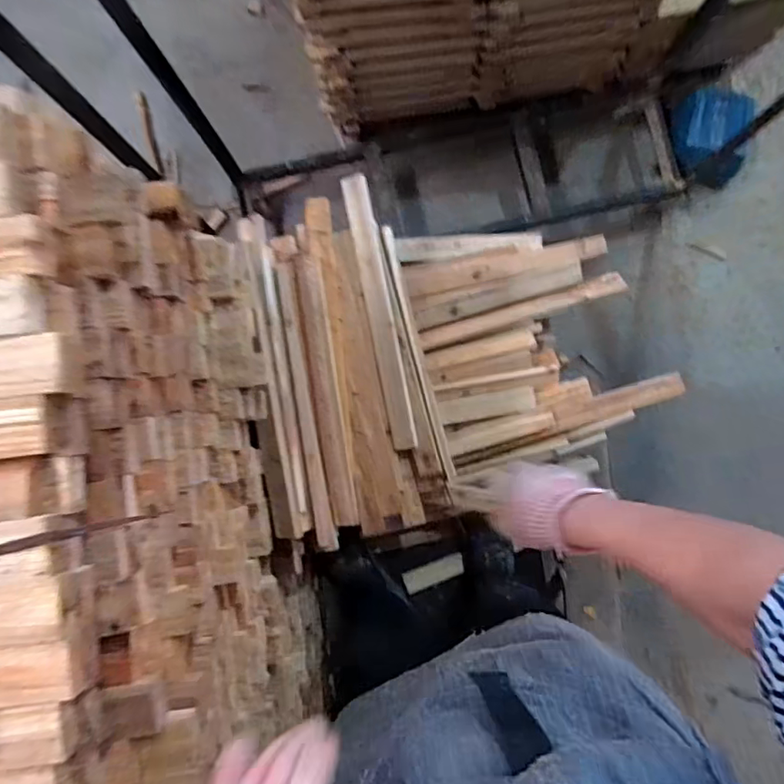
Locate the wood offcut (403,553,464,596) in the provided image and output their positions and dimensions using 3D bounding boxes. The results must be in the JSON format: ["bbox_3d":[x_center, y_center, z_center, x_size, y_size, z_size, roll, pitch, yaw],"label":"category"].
[{"bbox_3d":[0.098,0.418,1.225,0.142,0.016,0.049,-22,87,-1],"label":"wood offcut"}]

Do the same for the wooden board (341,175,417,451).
[{"bbox_3d":[-0.023,-0.146,1.010,0.050,0.016,0.516,-10,95,15],"label":"wooden board"}]

